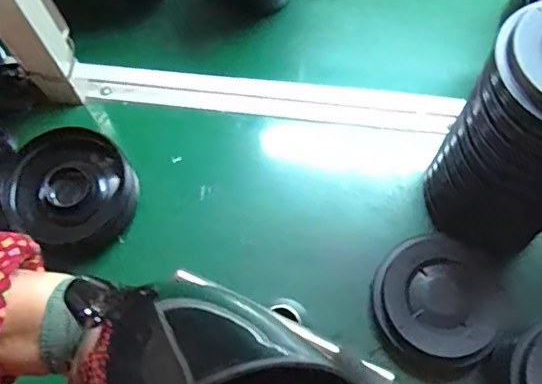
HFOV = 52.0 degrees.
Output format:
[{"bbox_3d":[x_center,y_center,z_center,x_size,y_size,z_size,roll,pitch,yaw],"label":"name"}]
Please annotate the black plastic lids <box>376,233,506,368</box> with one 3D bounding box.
[{"bbox_3d":[0.158,0.099,0.519,0.116,0.023,0.112,0,68,0],"label":"black plastic lids"}]

